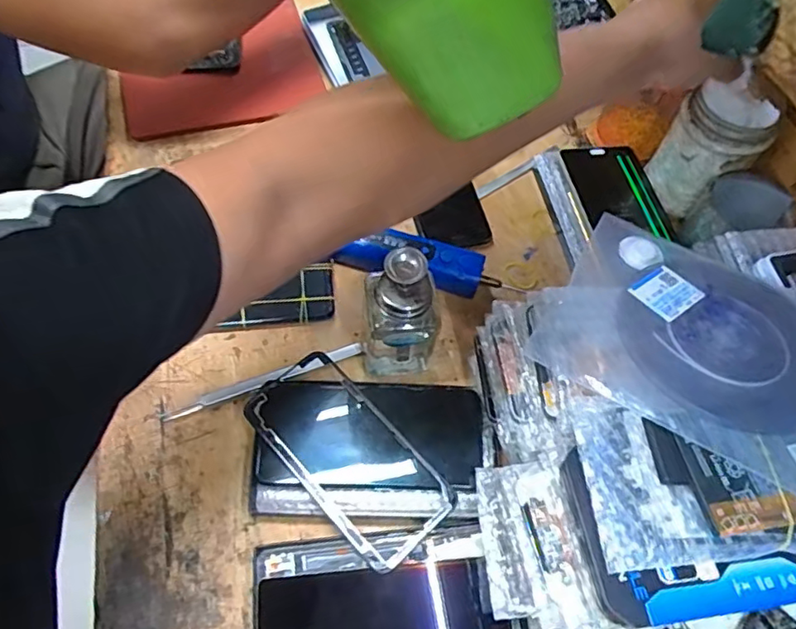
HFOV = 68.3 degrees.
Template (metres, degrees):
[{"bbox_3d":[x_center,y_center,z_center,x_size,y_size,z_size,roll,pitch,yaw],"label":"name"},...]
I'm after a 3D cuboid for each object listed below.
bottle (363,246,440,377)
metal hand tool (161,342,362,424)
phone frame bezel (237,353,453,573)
[{"bbox_3d":[0.002,0.000,0.422,0.056,0.105,0.047,5,61,-1],"label":"bottle"},{"bbox_3d":[-0.103,0.052,0.460,0.159,0.015,0.012,-21,64,-15],"label":"metal hand tool"},{"bbox_3d":[-0.036,0.098,0.422,0.078,0.012,0.163,-38,70,-22],"label":"phone frame bezel"}]

